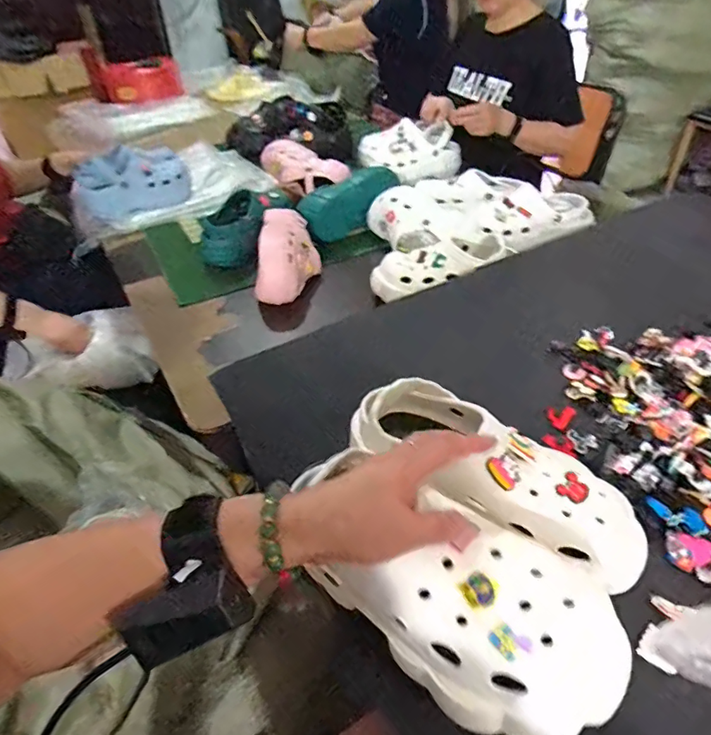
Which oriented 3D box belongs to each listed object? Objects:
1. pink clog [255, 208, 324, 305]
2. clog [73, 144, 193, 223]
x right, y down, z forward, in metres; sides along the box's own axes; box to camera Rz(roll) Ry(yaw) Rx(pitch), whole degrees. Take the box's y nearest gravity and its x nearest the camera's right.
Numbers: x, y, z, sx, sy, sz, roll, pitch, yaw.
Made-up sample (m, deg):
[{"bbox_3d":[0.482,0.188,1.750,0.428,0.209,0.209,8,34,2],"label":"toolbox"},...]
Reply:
[{"bbox_3d":[-0.128,-0.212,0.968,0.107,0.109,0.182,1,42,6],"label":"pink clog"},{"bbox_3d":[-0.530,-0.443,1.218,0.259,0.136,0.154,-16,43,-14],"label":"clog"}]

